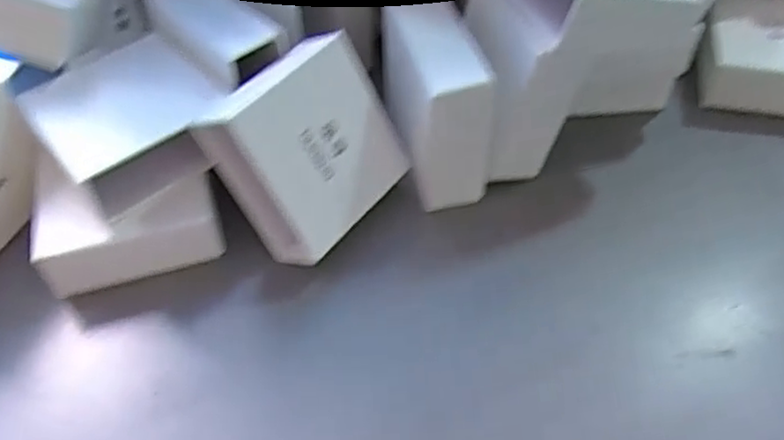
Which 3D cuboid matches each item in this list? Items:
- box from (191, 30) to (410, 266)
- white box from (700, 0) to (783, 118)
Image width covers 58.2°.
[{"bbox_3d":[-0.048,-0.043,0.401,0.039,0.098,0.100,4,39,47],"label":"box"},{"bbox_3d":[0.265,-0.112,0.489,0.099,0.040,0.090,10,50,10],"label":"white box"}]

